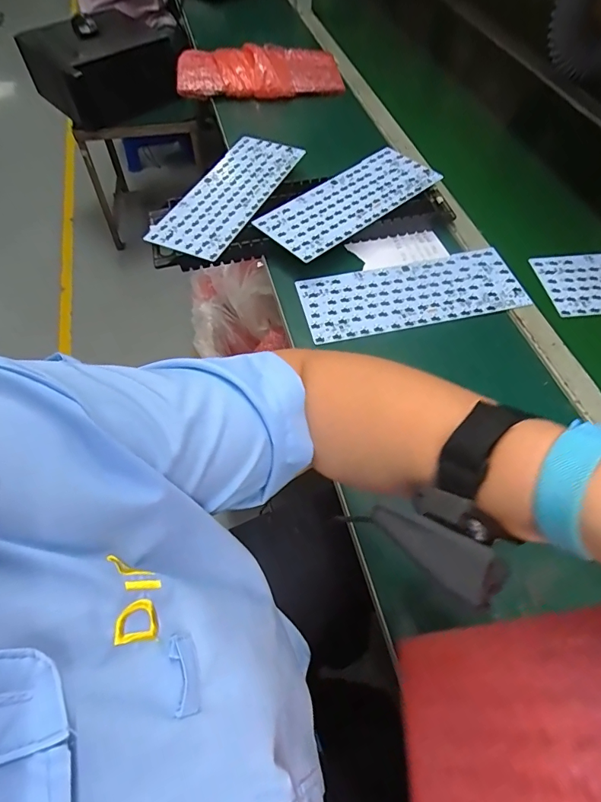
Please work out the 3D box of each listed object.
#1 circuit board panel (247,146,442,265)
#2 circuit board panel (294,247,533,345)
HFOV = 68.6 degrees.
[{"bbox_3d":[0.082,-0.315,0.686,0.307,0.010,0.113,-38,68,-22],"label":"circuit board panel"},{"bbox_3d":[0.155,-0.152,0.619,0.304,0.005,0.118,-11,59,-7],"label":"circuit board panel"}]

